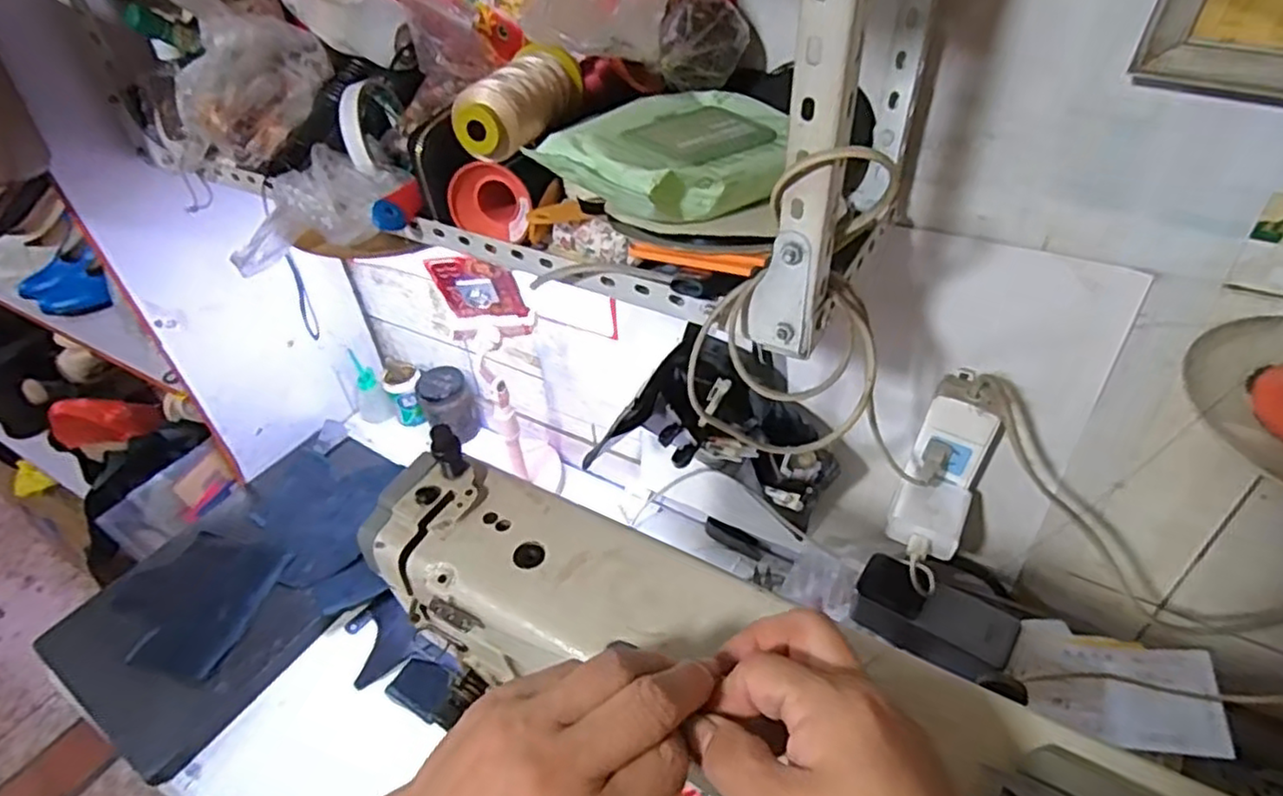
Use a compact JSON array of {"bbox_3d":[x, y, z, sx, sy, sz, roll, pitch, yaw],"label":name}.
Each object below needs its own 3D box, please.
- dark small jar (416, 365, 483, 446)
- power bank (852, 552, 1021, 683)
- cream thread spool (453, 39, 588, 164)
[{"bbox_3d":[-0.266,0.011,0.973,0.072,0.098,0.060,-21,43,-17],"label":"dark small jar"},{"bbox_3d":[0.254,0.197,0.616,0.128,0.049,0.057,27,50,31],"label":"power bank"},{"bbox_3d":[-0.083,-0.211,0.490,0.043,0.039,0.129,9,43,15],"label":"cream thread spool"}]

